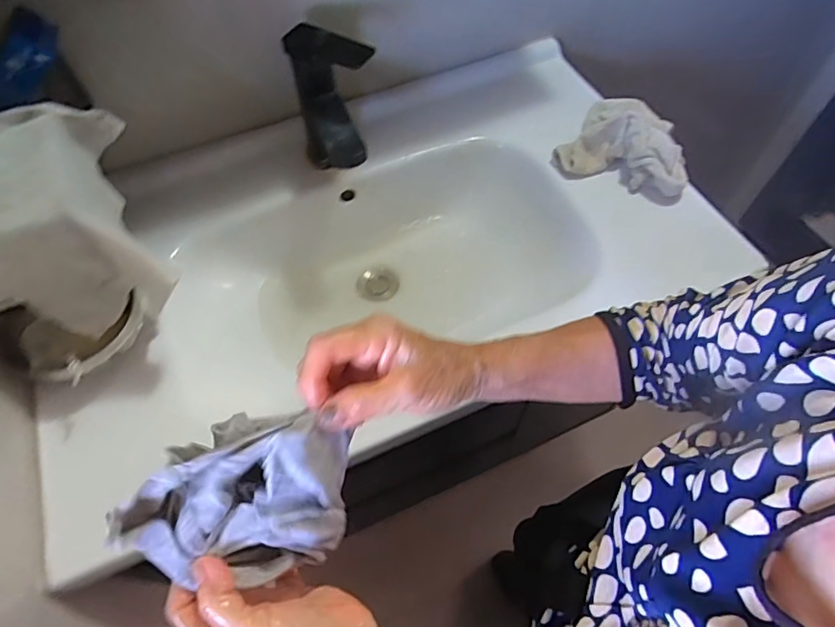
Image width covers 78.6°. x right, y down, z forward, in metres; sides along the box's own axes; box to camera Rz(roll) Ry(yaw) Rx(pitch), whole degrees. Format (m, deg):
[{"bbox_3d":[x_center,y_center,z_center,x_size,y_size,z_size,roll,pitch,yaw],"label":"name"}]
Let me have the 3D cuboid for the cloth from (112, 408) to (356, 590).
[{"bbox_3d":[-0.104,0.108,0.301,0.124,0.095,0.031,-1,16,-14],"label":"cloth"}]

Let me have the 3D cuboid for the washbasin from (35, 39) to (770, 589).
[{"bbox_3d":[-0.065,-0.059,0.675,0.764,0.205,0.465,-21,57,-13],"label":"washbasin"}]

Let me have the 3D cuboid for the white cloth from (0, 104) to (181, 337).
[{"bbox_3d":[-0.347,-0.079,0.462,0.192,0.131,0.169,-22,57,-14],"label":"white cloth"}]

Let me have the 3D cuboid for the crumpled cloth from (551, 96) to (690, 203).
[{"bbox_3d":[0.269,-0.213,0.661,0.169,0.063,0.121,35,62,22],"label":"crumpled cloth"}]

